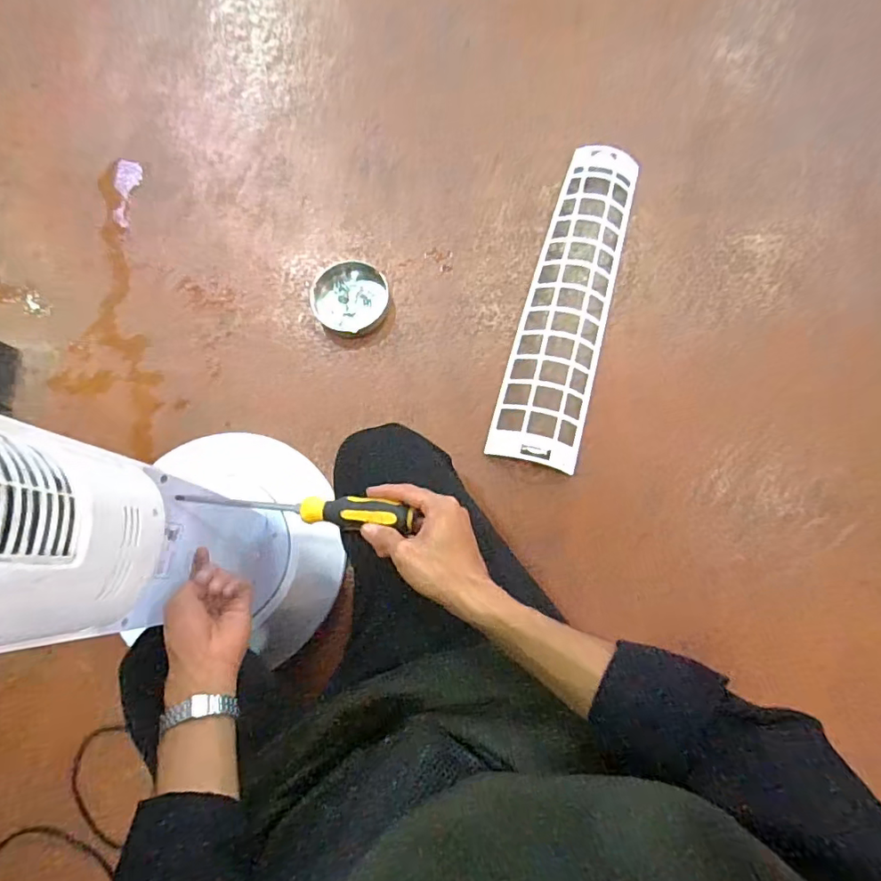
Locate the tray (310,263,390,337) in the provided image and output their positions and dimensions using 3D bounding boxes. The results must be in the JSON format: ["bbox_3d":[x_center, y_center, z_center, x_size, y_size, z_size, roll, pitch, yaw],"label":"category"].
[{"bbox_3d":[-0.144,-0.227,0.849,0.121,0.027,0.109,-3,78,0],"label":"tray"}]

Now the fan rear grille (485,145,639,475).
[{"bbox_3d":[0.202,-0.221,0.838,0.130,0.041,0.535,15,79,3],"label":"fan rear grille"}]

